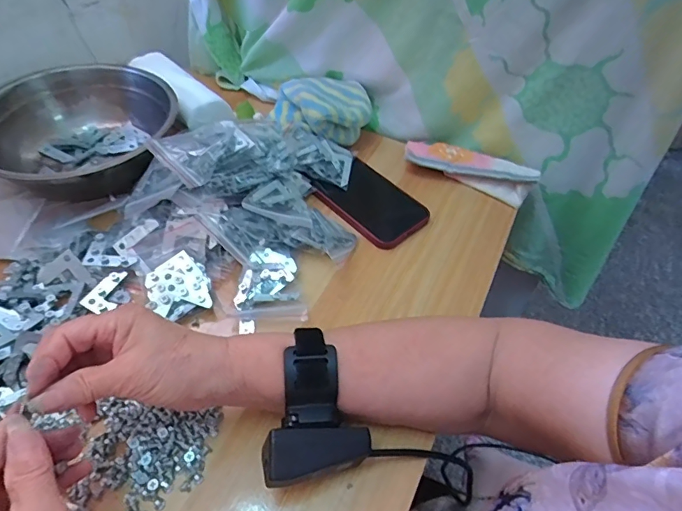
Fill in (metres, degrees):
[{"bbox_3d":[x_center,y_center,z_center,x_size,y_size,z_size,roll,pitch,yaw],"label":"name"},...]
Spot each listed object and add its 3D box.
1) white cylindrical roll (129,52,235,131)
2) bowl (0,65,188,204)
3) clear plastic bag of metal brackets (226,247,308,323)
[{"bbox_3d":[-0.209,-0.216,0.576,0.063,0.048,0.170,-34,61,-26],"label":"white cylindrical roll"},{"bbox_3d":[-0.302,-0.137,0.499,0.191,0.071,0.191,1,50,-2],"label":"bowl"},{"bbox_3d":[-0.063,0.025,0.405,0.065,0.021,0.074,3,50,0],"label":"clear plastic bag of metal brackets"}]

